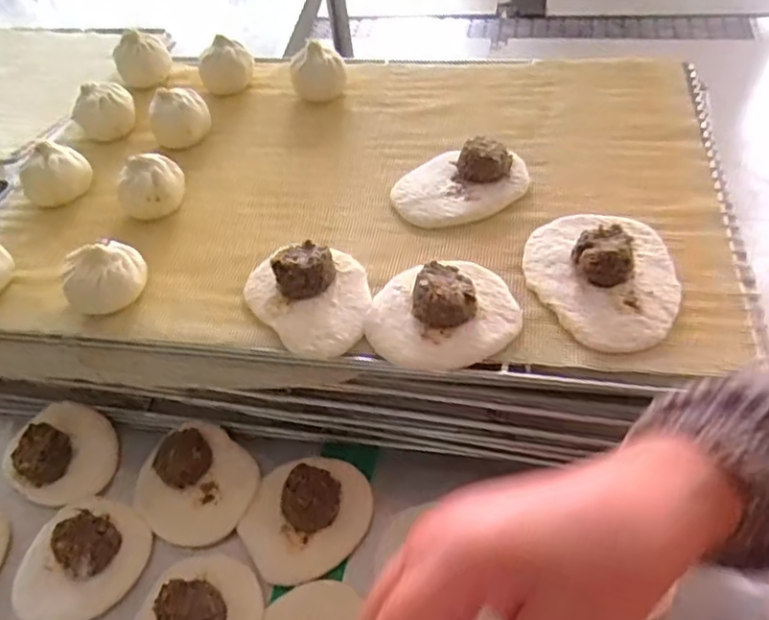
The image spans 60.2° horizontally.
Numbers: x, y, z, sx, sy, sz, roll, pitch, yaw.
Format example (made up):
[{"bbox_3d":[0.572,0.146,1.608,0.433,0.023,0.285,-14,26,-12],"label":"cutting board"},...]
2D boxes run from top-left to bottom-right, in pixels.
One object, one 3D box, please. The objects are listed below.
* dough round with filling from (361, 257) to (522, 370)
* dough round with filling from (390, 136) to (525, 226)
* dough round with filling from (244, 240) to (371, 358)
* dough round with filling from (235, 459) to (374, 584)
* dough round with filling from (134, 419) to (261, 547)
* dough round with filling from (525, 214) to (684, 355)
[{"bbox_3d":[0.037,-0.008,0.427,0.095,0.027,0.084,-4,47,3],"label":"dough round with filling"},{"bbox_3d":[0.059,-0.104,0.518,0.101,0.030,0.085,3,48,10],"label":"dough round with filling"},{"bbox_3d":[-0.051,-0.010,0.442,0.081,0.027,0.084,-3,47,4],"label":"dough round with filling"},{"bbox_3d":[-0.054,0.133,0.454,0.091,0.027,0.082,-29,51,-20],"label":"dough round with filling"},{"bbox_3d":[-0.137,0.119,0.477,0.085,0.027,0.083,-3,47,3],"label":"dough round with filling"},{"bbox_3d":[0.145,-0.029,0.439,0.094,0.029,0.122,-2,47,5],"label":"dough round with filling"}]

